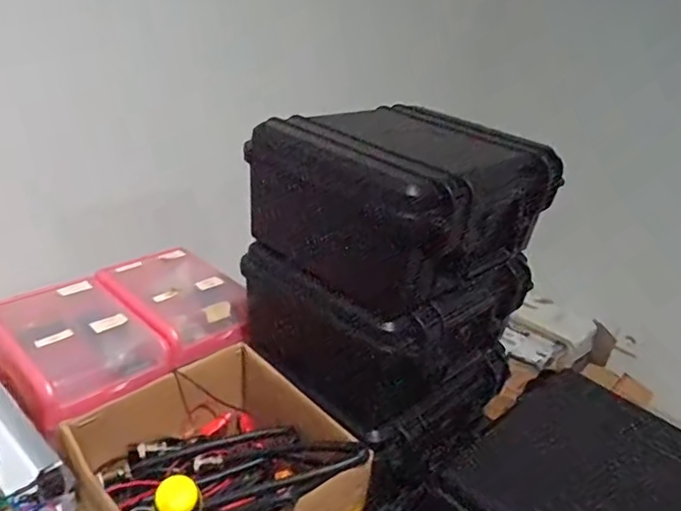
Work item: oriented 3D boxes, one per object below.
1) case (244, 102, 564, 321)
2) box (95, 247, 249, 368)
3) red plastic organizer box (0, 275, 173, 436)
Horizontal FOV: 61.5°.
[{"bbox_3d":[0.057,-0.048,0.582,0.217,0.146,0.214,-18,36,-42],"label":"case"},{"bbox_3d":[-0.196,0.056,0.697,0.135,0.046,0.188,-18,36,-42],"label":"box"},{"bbox_3d":[-0.282,0.091,0.603,0.188,0.041,0.140,29,33,36],"label":"red plastic organizer box"}]

